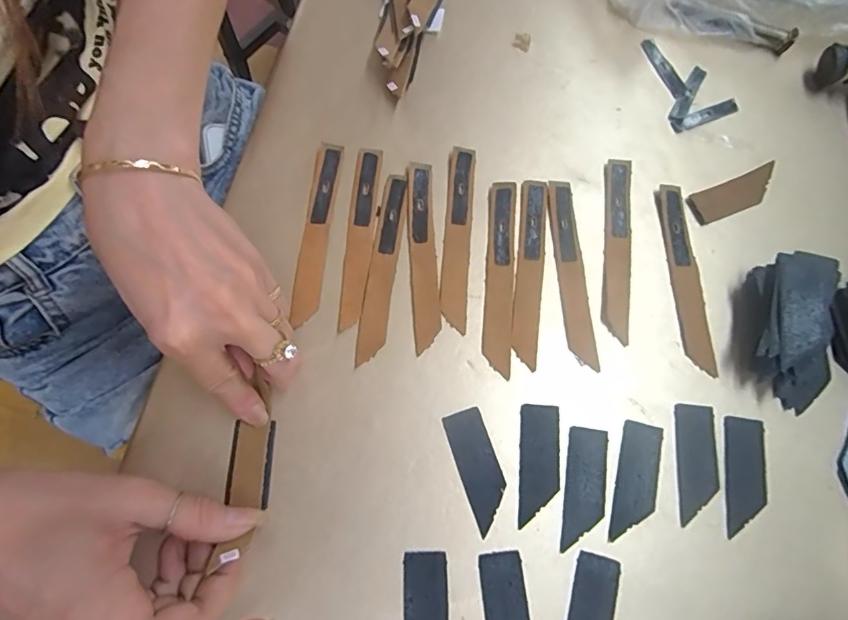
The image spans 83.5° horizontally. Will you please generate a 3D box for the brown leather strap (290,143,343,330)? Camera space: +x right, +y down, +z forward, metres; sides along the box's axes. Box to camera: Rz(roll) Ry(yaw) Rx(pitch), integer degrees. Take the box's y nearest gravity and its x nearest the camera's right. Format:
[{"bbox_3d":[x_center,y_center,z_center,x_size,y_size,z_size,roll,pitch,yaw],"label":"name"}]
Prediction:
[{"bbox_3d":[-0.068,-0.051,0.302,0.016,0.004,0.122,5,72,-1],"label":"brown leather strap"}]

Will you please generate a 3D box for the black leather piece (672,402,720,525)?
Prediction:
[{"bbox_3d":[0.156,0.087,0.272,0.025,0.004,0.064,6,72,0],"label":"black leather piece"}]

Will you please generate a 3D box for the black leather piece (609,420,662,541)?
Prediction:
[{"bbox_3d":[0.120,0.096,0.267,0.023,0.004,0.063,13,72,2],"label":"black leather piece"}]

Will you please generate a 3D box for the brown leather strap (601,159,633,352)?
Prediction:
[{"bbox_3d":[0.127,-0.042,0.310,0.019,0.007,0.125,8,72,0],"label":"brown leather strap"}]

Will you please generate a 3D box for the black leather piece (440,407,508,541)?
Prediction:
[{"bbox_3d":[0.030,0.088,0.266,0.024,0.004,0.063,-18,74,-8],"label":"black leather piece"}]

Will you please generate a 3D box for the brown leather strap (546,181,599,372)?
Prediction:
[{"bbox_3d":[0.095,-0.026,0.304,0.018,0.004,0.124,-3,73,-3],"label":"brown leather strap"}]

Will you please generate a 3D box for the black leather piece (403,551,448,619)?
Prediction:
[{"bbox_3d":[0.001,0.160,0.243,0.022,0.004,0.064,0,73,-2],"label":"black leather piece"}]

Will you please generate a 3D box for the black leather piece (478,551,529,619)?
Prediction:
[{"bbox_3d":[0.043,0.161,0.244,0.022,0.004,0.064,-5,73,-4],"label":"black leather piece"}]

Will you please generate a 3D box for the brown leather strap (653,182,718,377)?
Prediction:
[{"bbox_3d":[0.167,-0.022,0.305,0.018,0.004,0.124,-1,73,-3],"label":"brown leather strap"}]

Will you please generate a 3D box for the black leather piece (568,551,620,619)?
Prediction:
[{"bbox_3d":[0.087,0.163,0.247,0.023,0.004,0.064,16,73,3],"label":"black leather piece"}]

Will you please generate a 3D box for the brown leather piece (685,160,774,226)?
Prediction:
[{"bbox_3d":[0.211,-0.078,0.323,0.067,0.005,0.022,-22,75,-9],"label":"brown leather piece"}]

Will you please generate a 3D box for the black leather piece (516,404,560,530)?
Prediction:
[{"bbox_3d":[0.065,0.087,0.269,0.024,0.004,0.064,5,72,-1],"label":"black leather piece"}]

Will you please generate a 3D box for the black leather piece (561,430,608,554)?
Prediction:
[{"bbox_3d":[0.091,0.099,0.266,0.023,0.004,0.064,9,72,1],"label":"black leather piece"}]

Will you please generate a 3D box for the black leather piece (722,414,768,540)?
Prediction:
[{"bbox_3d":[0.183,0.094,0.271,0.025,0.004,0.063,10,72,1],"label":"black leather piece"}]

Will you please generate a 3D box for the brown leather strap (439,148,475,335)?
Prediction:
[{"bbox_3d":[0.022,-0.049,0.308,0.017,0.004,0.125,5,72,-1],"label":"brown leather strap"}]

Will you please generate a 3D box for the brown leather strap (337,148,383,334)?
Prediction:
[{"bbox_3d":[-0.041,-0.049,0.303,0.017,0.004,0.125,6,72,0],"label":"brown leather strap"}]

